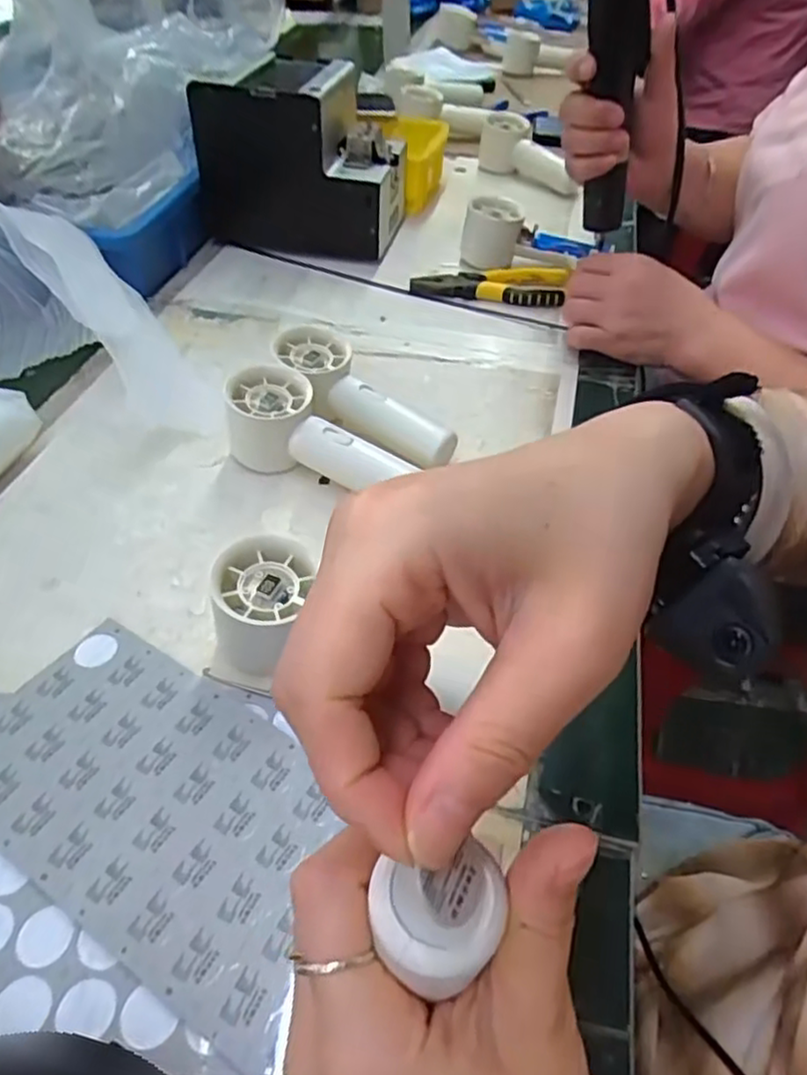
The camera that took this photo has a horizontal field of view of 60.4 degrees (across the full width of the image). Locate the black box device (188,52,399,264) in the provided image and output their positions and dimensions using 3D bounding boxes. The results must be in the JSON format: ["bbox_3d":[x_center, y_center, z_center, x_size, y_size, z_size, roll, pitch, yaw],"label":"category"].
[{"bbox_3d":[-0.097,-0.378,0.694,0.186,0.145,0.124,8,47,5],"label":"black box device"}]

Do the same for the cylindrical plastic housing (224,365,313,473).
[{"bbox_3d":[-0.092,-0.080,0.477,0.057,0.057,0.052,1,47,-1],"label":"cylindrical plastic housing"}]

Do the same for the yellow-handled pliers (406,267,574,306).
[{"bbox_3d":[0.081,-0.245,0.663,0.140,0.017,0.061,8,47,6],"label":"yellow-handled pliers"}]

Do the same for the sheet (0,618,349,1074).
[{"bbox_3d":[-0.111,0.119,0.321,0.198,0.005,0.111,26,53,21],"label":"sheet"}]

